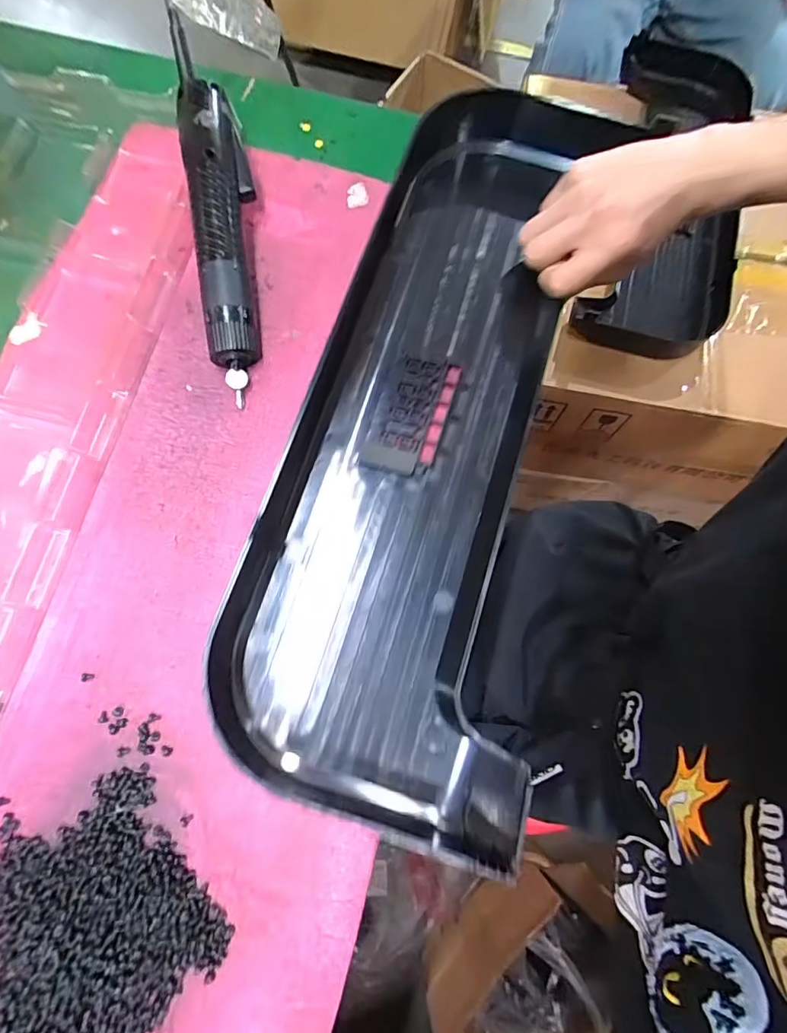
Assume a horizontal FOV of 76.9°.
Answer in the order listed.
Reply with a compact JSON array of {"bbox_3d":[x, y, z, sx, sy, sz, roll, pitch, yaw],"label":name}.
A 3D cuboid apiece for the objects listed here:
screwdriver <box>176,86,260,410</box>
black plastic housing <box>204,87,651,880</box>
[{"bbox_3d":[-0.117,-0.190,0.344,0.039,0.030,0.212,-7,89,-2],"label":"screwdriver"},{"bbox_3d":[0.021,-0.069,0.321,0.180,0.052,0.480,12,77,2],"label":"black plastic housing"}]

